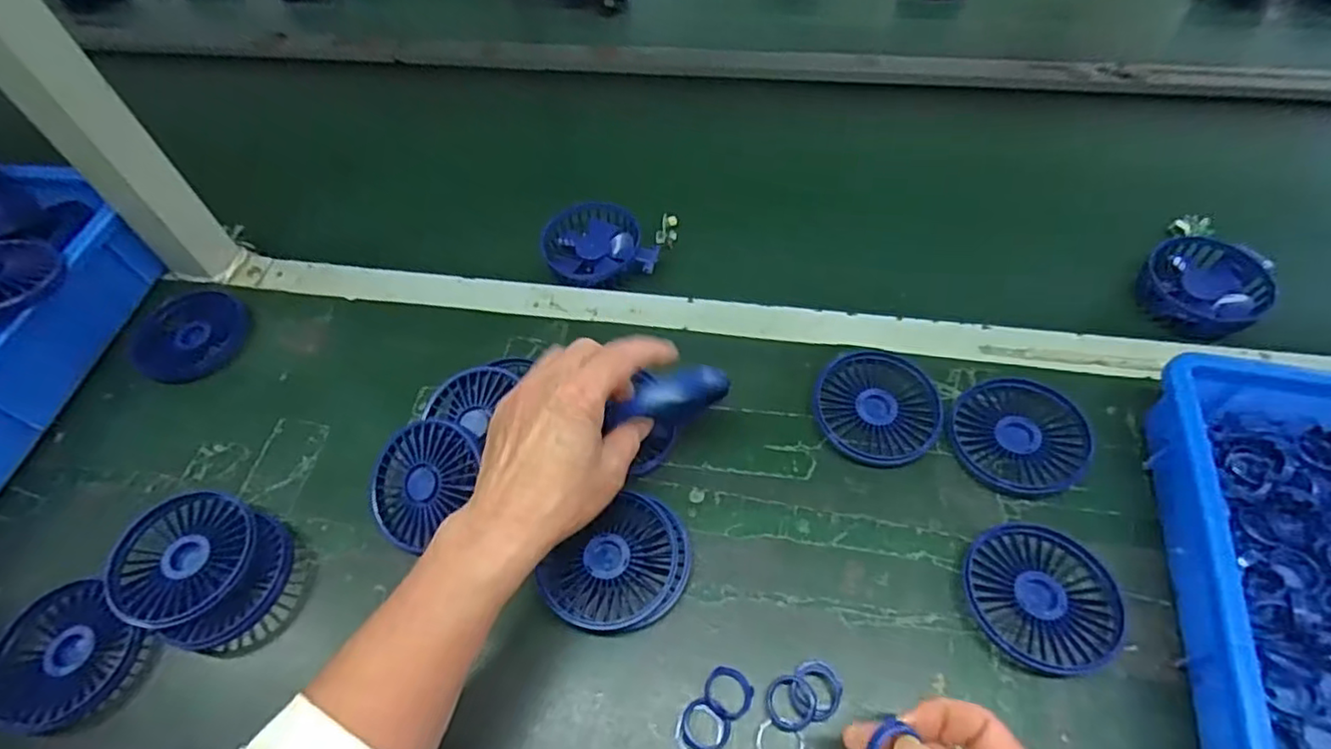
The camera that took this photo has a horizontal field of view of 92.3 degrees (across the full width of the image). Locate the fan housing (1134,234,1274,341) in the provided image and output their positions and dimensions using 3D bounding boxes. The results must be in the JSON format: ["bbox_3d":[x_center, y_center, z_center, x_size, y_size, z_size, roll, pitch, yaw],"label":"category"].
[{"bbox_3d":[0.439,-0.074,0.518,0.103,0.026,0.084,-35,61,-18],"label":"fan housing"}]

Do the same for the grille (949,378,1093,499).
[{"bbox_3d":[0.244,0.039,0.444,0.082,0.022,0.090,16,58,14],"label":"grille"}]

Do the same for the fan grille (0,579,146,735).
[{"bbox_3d":[-0.378,0.176,0.400,0.087,0.012,0.078,31,63,22],"label":"fan grille"}]

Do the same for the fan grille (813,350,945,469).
[{"bbox_3d":[0.153,0.024,0.465,0.086,0.018,0.087,-2,56,2],"label":"fan grille"}]

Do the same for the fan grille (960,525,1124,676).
[{"bbox_3d":[0.226,0.133,0.389,0.085,0.016,0.085,24,61,18],"label":"fan grille"}]

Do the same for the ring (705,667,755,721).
[{"bbox_3d":[0.037,0.184,0.370,0.027,0.012,0.025,-2,56,2],"label":"ring"}]

